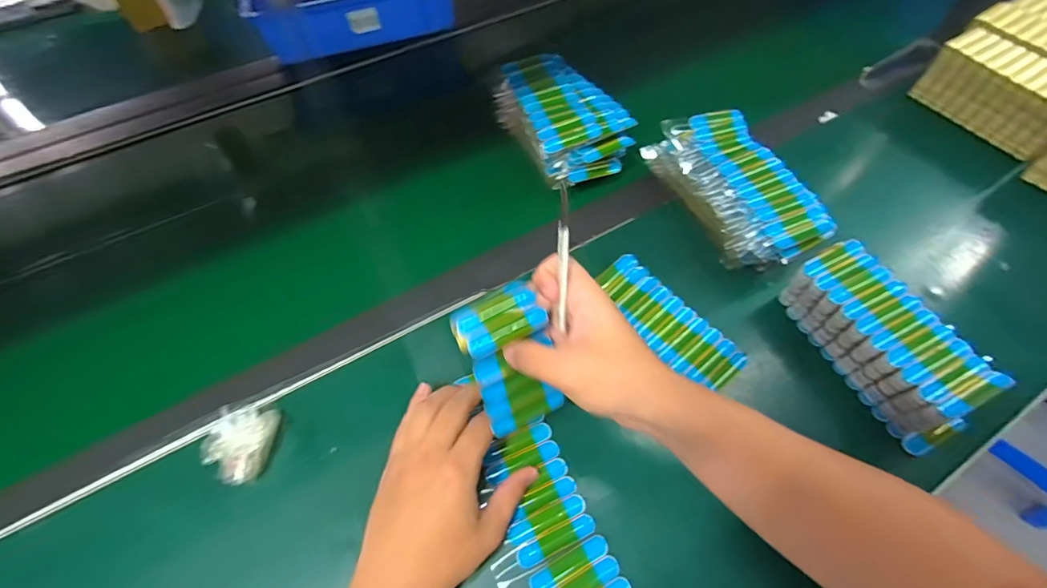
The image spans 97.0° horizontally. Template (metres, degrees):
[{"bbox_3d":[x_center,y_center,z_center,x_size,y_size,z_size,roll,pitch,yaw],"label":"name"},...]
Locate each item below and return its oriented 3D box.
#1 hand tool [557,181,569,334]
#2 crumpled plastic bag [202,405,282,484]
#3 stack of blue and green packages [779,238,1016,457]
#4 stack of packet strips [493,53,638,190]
[{"bbox_3d":[0.026,-0.025,0.311,0.007,0.013,0.097,0,97,1],"label":"hand tool"},{"bbox_3d":[-0.233,0.122,0.378,0.053,0.028,0.059,4,58,2],"label":"crumpled plastic bag"},{"bbox_3d":[0.311,0.041,0.401,0.060,0.066,0.169,-22,60,-14],"label":"stack of blue and green packages"},{"bbox_3d":[0.041,-0.202,0.542,0.119,0.072,0.173,-20,60,-13],"label":"stack of packet strips"}]

